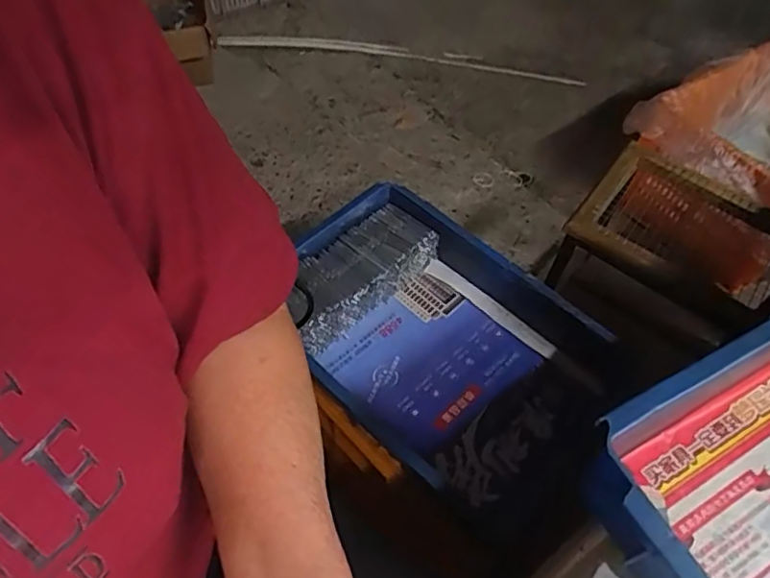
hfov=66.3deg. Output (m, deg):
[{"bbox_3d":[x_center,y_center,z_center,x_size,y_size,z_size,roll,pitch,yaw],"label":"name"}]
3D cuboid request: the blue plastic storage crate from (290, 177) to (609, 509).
[{"bbox_3d":[0.056,0.067,0.745,0.427,0.091,0.279,38,60,21],"label":"blue plastic storage crate"}]

